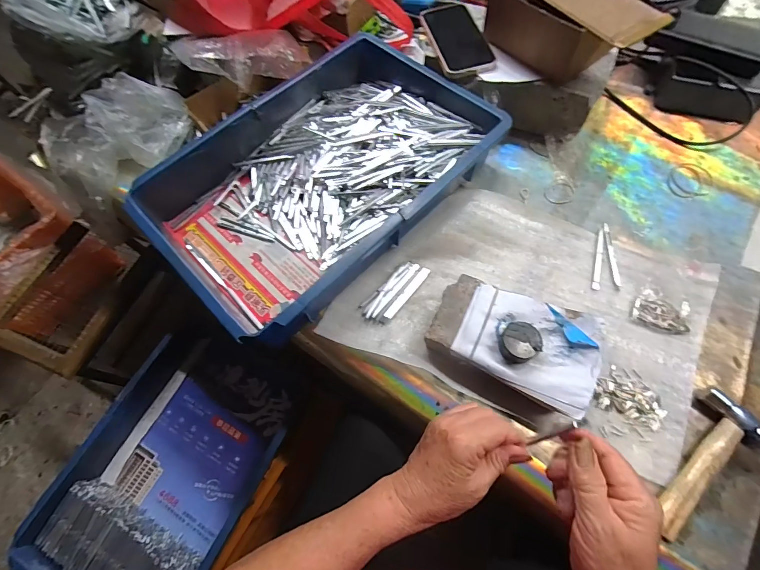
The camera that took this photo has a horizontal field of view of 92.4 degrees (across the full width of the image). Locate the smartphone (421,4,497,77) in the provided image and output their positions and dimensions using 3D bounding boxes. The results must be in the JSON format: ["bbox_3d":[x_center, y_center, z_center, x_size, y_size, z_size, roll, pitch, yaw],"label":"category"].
[{"bbox_3d":[0.110,-0.359,0.531,0.073,0.008,0.146,-19,71,-3],"label":"smartphone"}]

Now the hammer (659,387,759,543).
[{"bbox_3d":[0.310,0.172,0.357,0.148,0.018,0.056,-39,70,-13],"label":"hammer"}]

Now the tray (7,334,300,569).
[{"bbox_3d":[-0.336,0.307,0.615,0.295,0.086,0.421,18,68,11],"label":"tray"}]

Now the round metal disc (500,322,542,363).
[{"bbox_3d":[0.143,0.059,0.375,0.038,0.021,0.037,-2,65,4],"label":"round metal disc"}]

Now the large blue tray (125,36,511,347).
[{"bbox_3d":[-0.076,-0.148,0.495,0.428,0.074,0.284,-42,70,-14],"label":"large blue tray"}]

